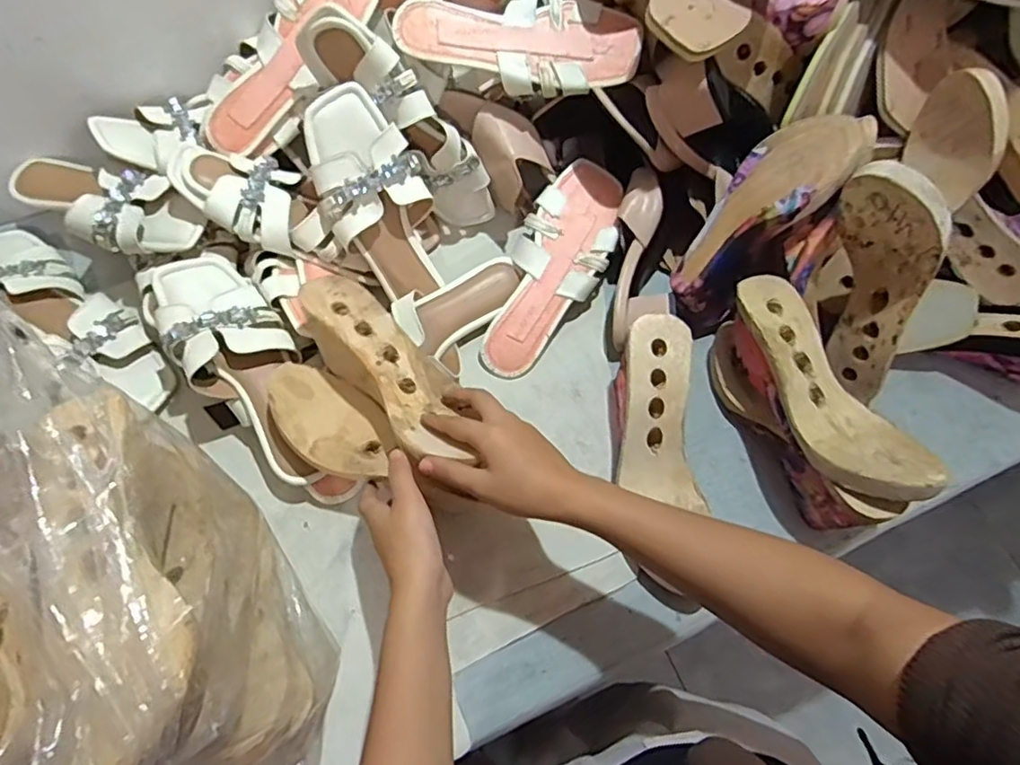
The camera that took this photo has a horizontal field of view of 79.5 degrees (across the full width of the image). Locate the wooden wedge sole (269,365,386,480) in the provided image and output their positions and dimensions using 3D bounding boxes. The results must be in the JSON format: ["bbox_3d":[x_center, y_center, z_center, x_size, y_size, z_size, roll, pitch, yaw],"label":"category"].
[{"bbox_3d":[-0.161,0.039,0.540,0.123,0.031,0.062,40,69,15],"label":"wooden wedge sole"}]

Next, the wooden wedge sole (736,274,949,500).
[{"bbox_3d":[0.275,-0.002,0.540,0.081,0.049,0.234,-21,68,-12],"label":"wooden wedge sole"}]

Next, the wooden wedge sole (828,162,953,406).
[{"bbox_3d":[0.338,-0.097,0.570,0.059,0.226,0.087,-21,35,-12],"label":"wooden wedge sole"}]

